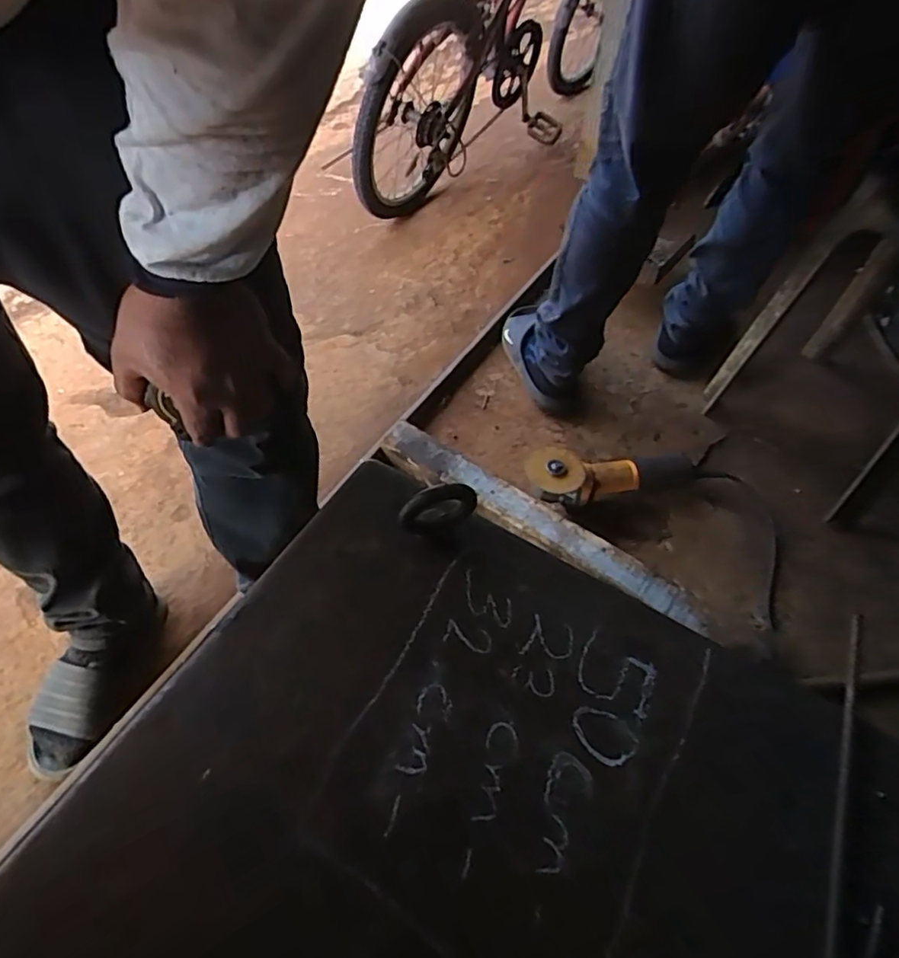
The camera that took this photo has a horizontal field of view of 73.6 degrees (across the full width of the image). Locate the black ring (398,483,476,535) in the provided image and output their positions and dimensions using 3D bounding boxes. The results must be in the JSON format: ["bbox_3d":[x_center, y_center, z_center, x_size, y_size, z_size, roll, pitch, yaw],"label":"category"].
[{"bbox_3d":[-0.006,0.018,0.302,0.038,0.036,0.008,-19,51,-10],"label":"black ring"}]

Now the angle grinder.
[{"bbox_3d":[0.266,-0.008,0.993,0.320,0.075,0.084,-5,47,-24],"label":"angle grinder"}]

